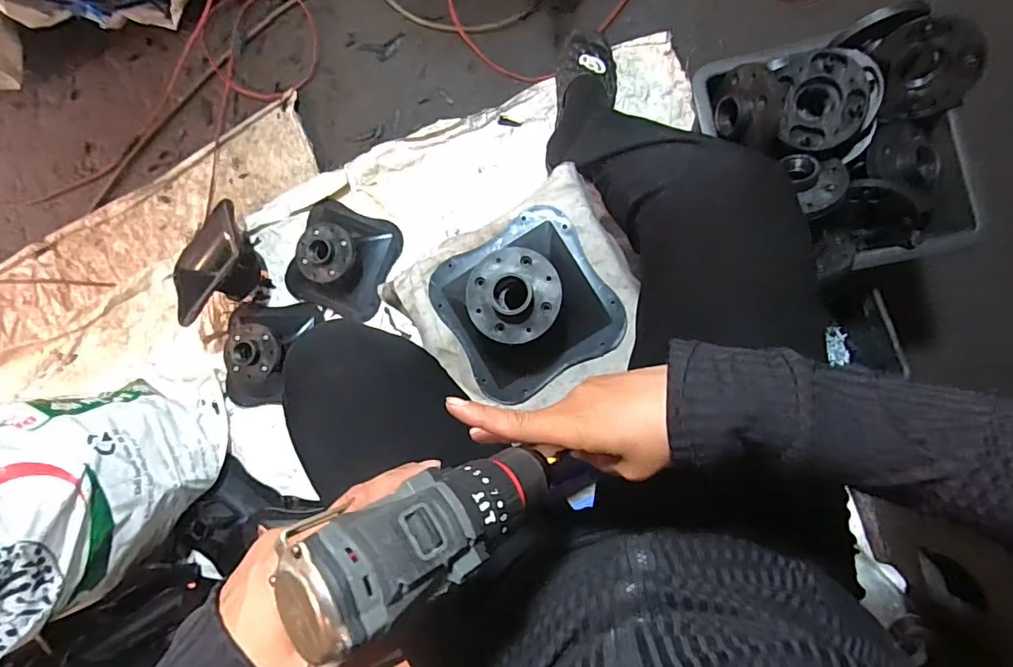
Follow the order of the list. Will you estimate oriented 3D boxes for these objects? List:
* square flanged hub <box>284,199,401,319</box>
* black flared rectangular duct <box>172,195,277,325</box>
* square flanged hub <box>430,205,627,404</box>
[{"bbox_3d":[-0.286,-0.128,0.833,0.178,0.085,0.179,19,91,9],"label":"square flanged hub"},{"bbox_3d":[-0.505,-0.121,0.848,0.173,0.122,0.170,-40,83,5],"label":"black flared rectangular duct"},{"bbox_3d":[0.017,-0.031,0.532,0.182,0.077,0.187,-31,84,6],"label":"square flanged hub"}]

